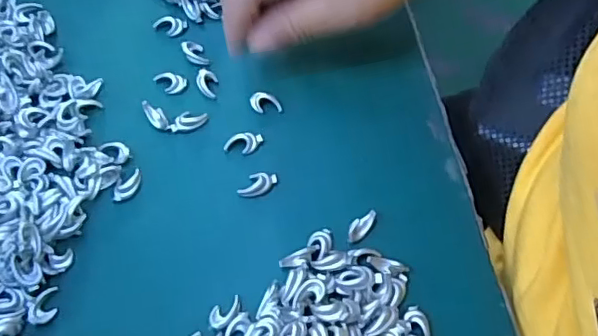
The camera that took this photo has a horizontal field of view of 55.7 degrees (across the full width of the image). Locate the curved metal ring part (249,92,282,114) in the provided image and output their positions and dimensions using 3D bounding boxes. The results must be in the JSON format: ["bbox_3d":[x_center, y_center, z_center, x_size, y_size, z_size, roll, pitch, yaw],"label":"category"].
[{"bbox_3d":[-0.019,-0.039,0.331,0.018,0.004,0.013,-5,65,-1],"label":"curved metal ring part"}]

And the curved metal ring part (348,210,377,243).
[{"bbox_3d":[0.033,0.030,0.295,0.009,0.004,0.020,39,72,17],"label":"curved metal ring part"}]

